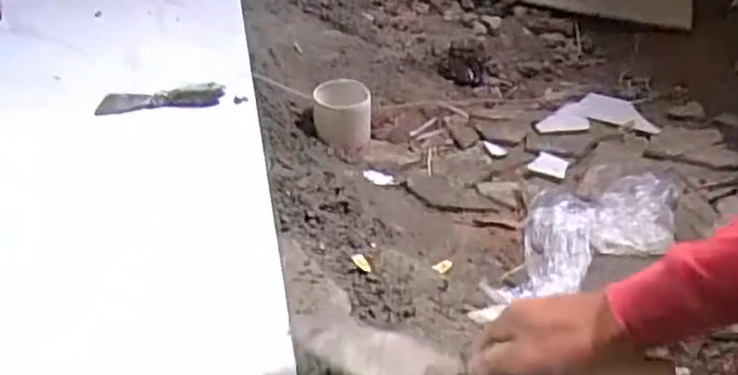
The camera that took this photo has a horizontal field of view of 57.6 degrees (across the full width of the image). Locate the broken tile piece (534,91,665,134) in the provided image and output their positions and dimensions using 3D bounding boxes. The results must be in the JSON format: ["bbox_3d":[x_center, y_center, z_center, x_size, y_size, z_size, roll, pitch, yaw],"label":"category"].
[{"bbox_3d":[0.386,-0.136,1.183,0.192,0.016,0.160,-2,37,3],"label":"broken tile piece"}]

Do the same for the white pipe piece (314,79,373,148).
[{"bbox_3d":[-0.042,-0.123,1.112,0.097,0.080,0.096,-6,32,-4],"label":"white pipe piece"}]

